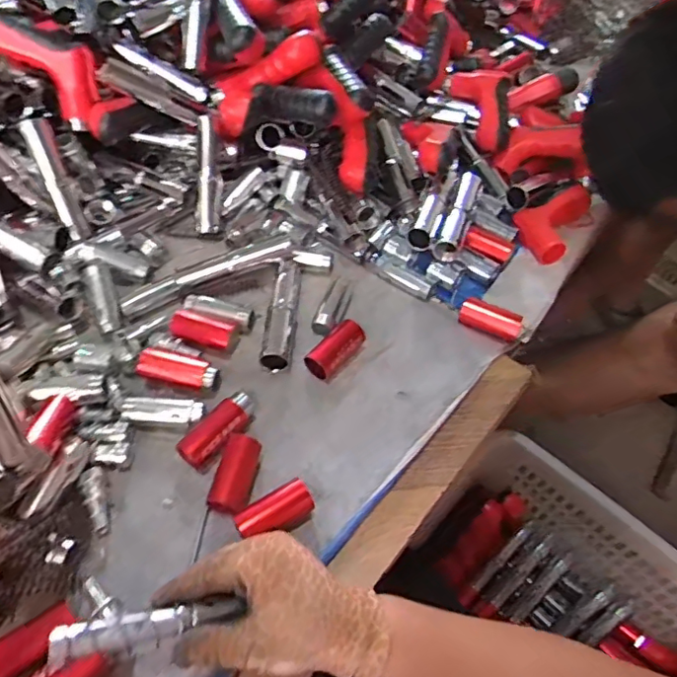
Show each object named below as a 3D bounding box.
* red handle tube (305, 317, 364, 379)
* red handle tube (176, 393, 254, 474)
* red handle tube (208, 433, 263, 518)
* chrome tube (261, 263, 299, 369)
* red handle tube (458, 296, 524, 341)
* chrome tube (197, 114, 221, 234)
[{"bbox_3d":[-0.003,0.008,0.562,0.030,0.029,0.063,34,58,19],"label":"red handle tube"},{"bbox_3d":[-0.106,0.082,0.505,0.032,0.025,0.072,35,58,20],"label":"red handle tube"},{"bbox_3d":[-0.086,0.114,0.478,0.028,0.026,0.062,13,54,5],"label":"red handle tube"},{"bbox_3d":[-0.059,-0.028,0.585,0.027,0.025,0.134,5,53,-1],"label":"chrome tube"},{"bbox_3d":[0.160,-0.019,0.602,0.065,0.024,0.026,25,56,14],"label":"red handle tube"},{"bbox_3d":[-0.149,-0.185,0.651,0.024,0.125,0.025,0,17,-5],"label":"chrome tube"}]

